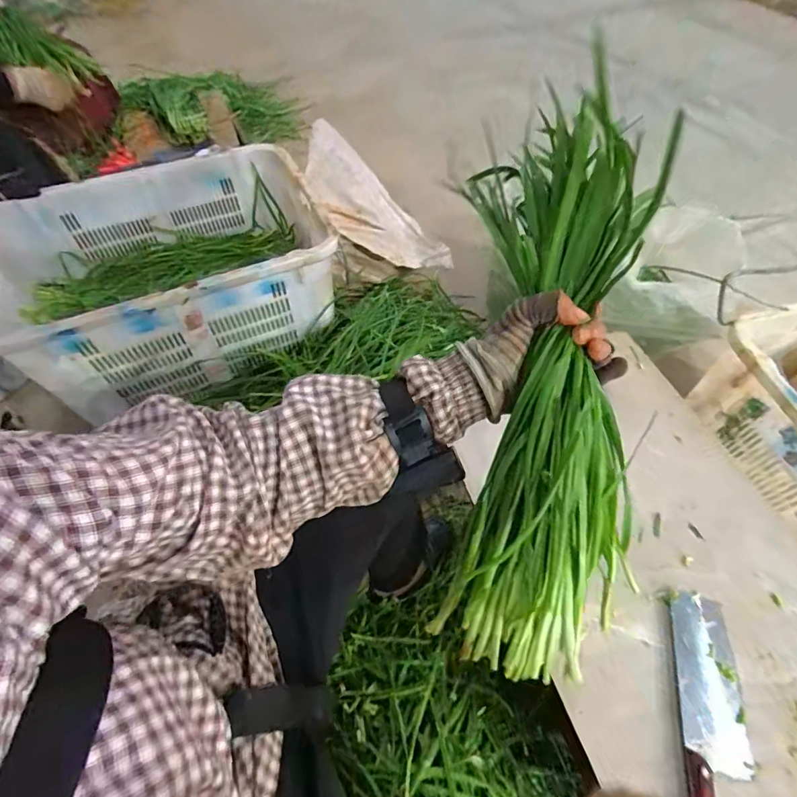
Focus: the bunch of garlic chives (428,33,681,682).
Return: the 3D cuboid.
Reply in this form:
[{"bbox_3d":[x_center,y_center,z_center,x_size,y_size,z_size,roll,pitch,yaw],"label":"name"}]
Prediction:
[{"bbox_3d":[0.123,-0.028,0.350,0.143,0.119,0.421,6,83,0],"label":"bunch of garlic chives"}]

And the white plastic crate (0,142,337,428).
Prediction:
[{"bbox_3d":[-0.486,-0.277,0.978,0.671,0.276,0.453,-27,61,-20],"label":"white plastic crate"}]

